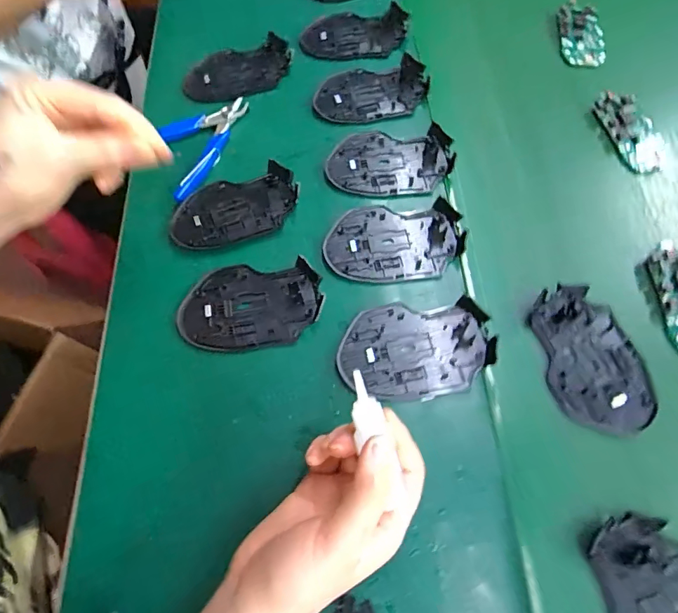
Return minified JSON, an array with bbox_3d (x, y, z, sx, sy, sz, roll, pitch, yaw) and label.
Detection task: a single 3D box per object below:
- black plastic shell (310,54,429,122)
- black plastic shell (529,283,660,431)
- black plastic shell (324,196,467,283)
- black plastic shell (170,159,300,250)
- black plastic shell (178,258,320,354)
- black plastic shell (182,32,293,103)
[{"bbox_3d":[0.033,-0.219,0.439,0.113,0.013,0.071,-9,65,-2],"label":"black plastic shell"},{"bbox_3d":[0.194,0.038,0.331,0.072,0.008,0.112,-8,65,-2],"label":"black plastic shell"},{"bbox_3d":[0.047,-0.057,0.367,0.114,0.011,0.072,-3,65,1],"label":"black plastic shell"},{"bbox_3d":[-0.094,-0.089,0.388,0.115,0.016,0.067,-15,66,-5],"label":"black plastic shell"},{"bbox_3d":[-0.073,-0.002,0.350,0.114,0.015,0.071,-3,65,1],"label":"black plastic shell"},{"bbox_3d":[-0.109,-0.251,0.466,0.116,0.020,0.081,-8,65,-2],"label":"black plastic shell"}]

